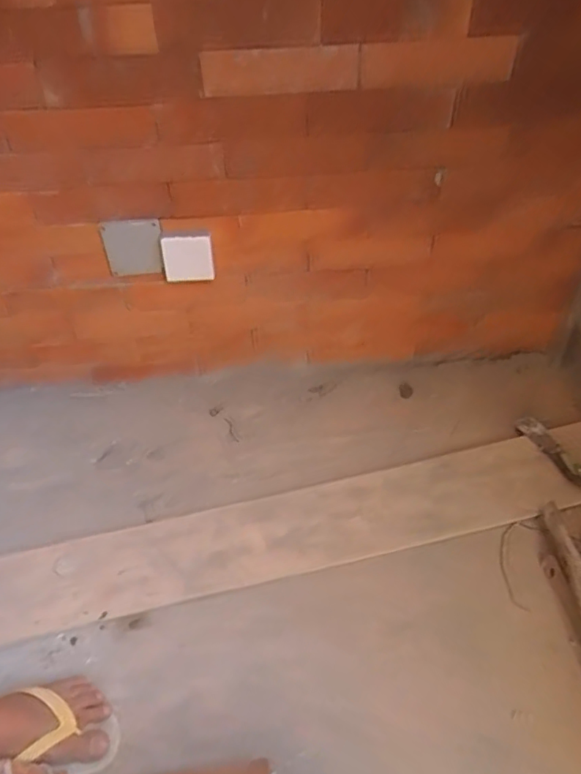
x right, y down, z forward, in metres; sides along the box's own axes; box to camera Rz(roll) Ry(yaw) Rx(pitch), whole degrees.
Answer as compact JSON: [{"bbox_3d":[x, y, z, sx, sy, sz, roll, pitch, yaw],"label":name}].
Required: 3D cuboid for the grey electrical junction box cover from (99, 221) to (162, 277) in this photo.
[{"bbox_3d":[-0.279,-0.246,1.017,0.107,0.101,0.004,2,42,3],"label":"grey electrical junction box cover"}]

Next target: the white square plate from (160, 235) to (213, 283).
[{"bbox_3d":[-0.185,-0.229,1.025,0.090,0.091,0.009,3,42,5],"label":"white square plate"}]

